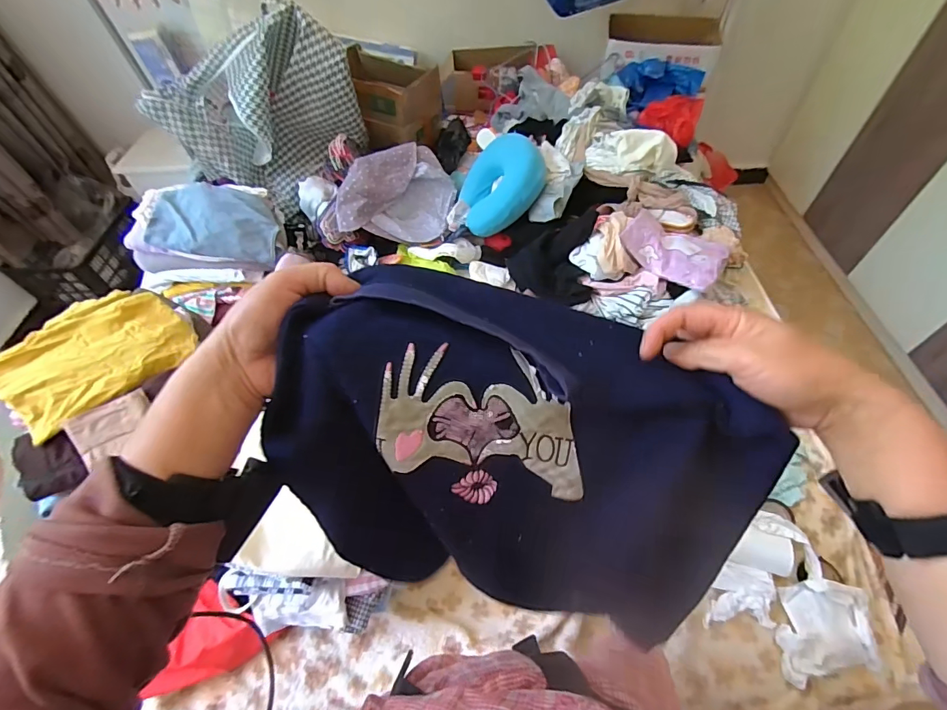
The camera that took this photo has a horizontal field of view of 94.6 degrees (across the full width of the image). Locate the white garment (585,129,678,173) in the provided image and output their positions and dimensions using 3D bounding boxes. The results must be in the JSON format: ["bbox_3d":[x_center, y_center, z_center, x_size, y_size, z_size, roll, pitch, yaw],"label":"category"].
[{"bbox_3d":[0.432,-0.559,1.189,0.234,0.071,0.118,17,56,14],"label":"white garment"}]

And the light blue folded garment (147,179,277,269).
[{"bbox_3d":[-0.661,-0.328,1.124,0.271,0.128,0.181,-4,54,0],"label":"light blue folded garment"}]

